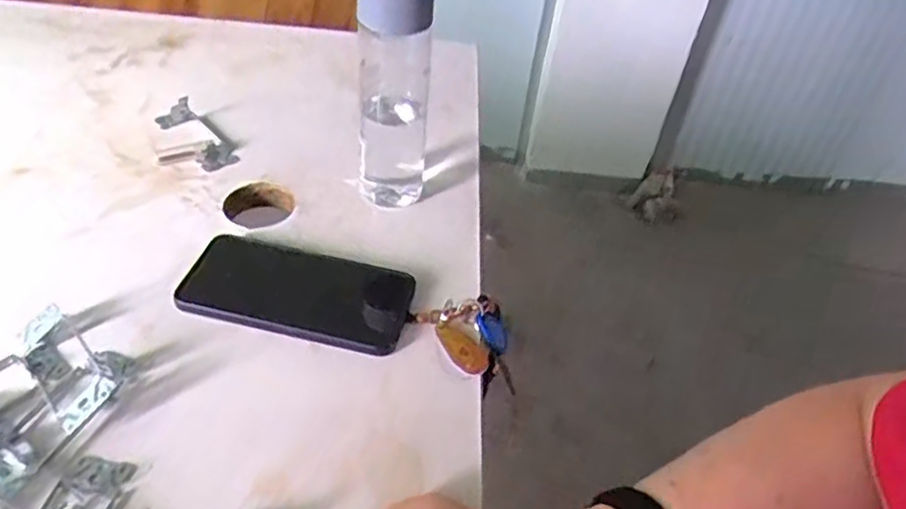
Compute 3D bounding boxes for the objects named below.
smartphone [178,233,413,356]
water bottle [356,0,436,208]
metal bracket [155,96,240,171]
[{"bbox_3d":[-0.115,0.028,0.498,0.160,0.018,0.073,12,44,5],"label":"smartphone"},{"bbox_3d":[-0.048,-0.134,0.546,0.056,0.203,0.053,8,44,1],"label":"water bottle"},{"bbox_3d":[-0.246,-0.114,0.633,0.065,0.021,0.094,-15,48,-21],"label":"metal bracket"}]

